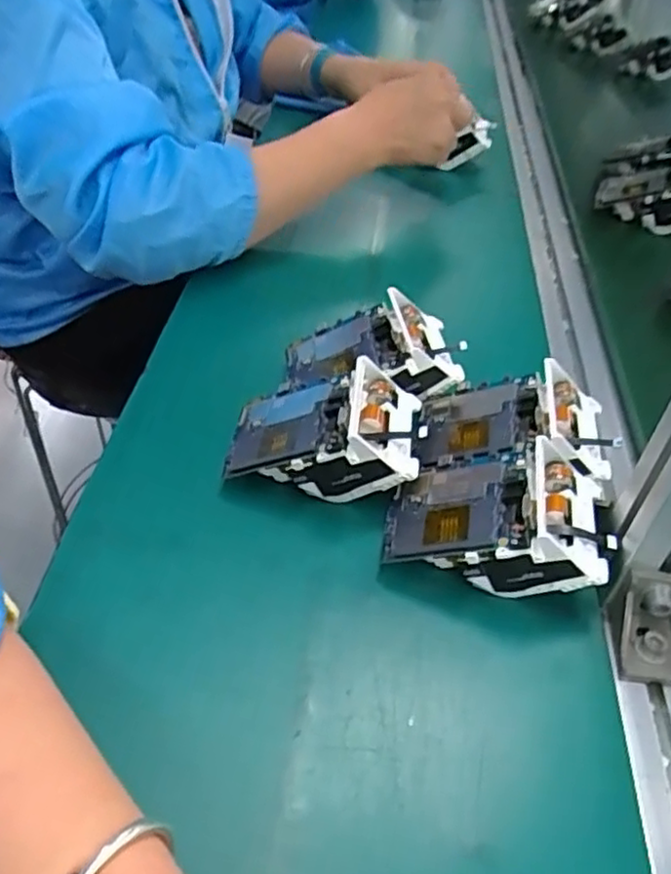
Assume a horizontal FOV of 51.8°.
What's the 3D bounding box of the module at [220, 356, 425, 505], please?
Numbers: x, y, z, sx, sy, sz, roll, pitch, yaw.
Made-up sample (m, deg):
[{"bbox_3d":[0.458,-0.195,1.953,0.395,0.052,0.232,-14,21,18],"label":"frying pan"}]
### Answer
[{"bbox_3d":[-0.007,-0.001,0.429,0.111,0.060,0.074,6,44,1],"label":"module"}]

